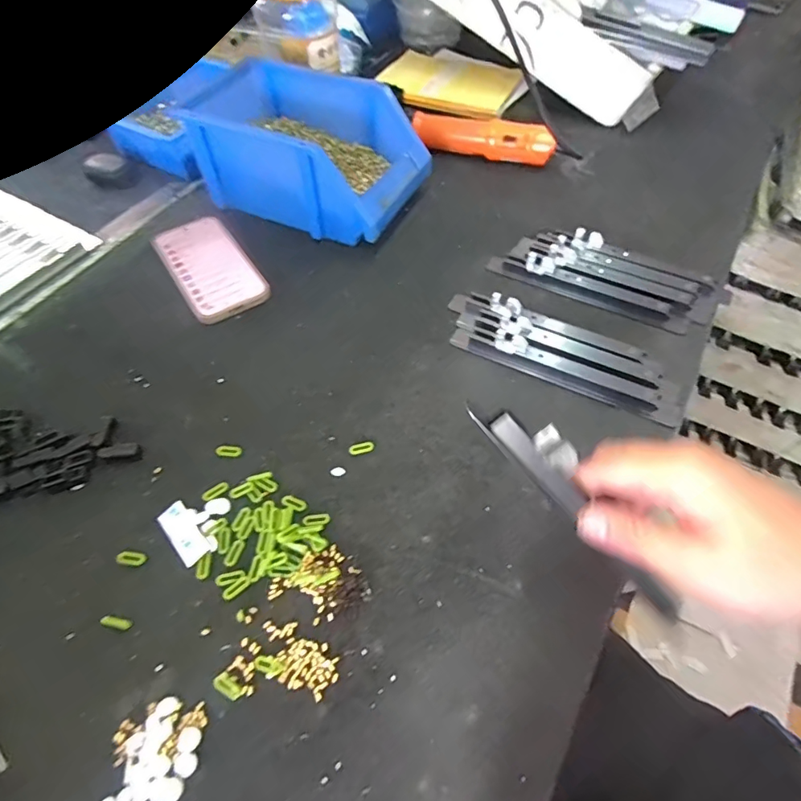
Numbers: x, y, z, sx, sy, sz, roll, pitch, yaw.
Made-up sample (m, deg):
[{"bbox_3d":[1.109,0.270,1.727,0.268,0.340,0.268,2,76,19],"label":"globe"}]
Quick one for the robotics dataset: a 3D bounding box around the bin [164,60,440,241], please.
[{"bbox_3d":[-0.114,-0.291,0.571,0.264,0.110,0.151,23,59,15],"label":"bin"}]

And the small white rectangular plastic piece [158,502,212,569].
[{"bbox_3d":[-0.164,0.099,0.369,0.021,0.004,0.051,-36,63,-22],"label":"small white rectangular plastic piece"}]

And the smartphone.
[{"bbox_3d":[-0.210,-0.149,0.541,0.081,0.013,0.159,-30,61,-19],"label":"smartphone"}]

